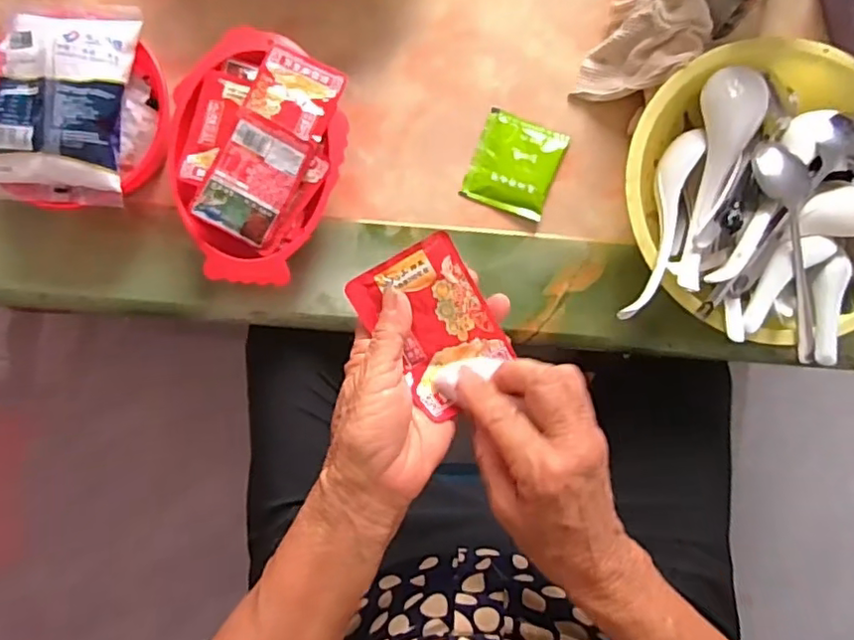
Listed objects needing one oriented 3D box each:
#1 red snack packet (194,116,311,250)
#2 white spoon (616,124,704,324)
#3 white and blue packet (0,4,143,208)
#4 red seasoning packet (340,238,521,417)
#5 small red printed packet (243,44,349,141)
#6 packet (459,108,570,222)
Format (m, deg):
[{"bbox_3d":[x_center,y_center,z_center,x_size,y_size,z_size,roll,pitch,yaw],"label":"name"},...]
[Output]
[{"bbox_3d":[-0.143,-0.114,0.509,0.068,0.010,0.096,26,91,-12],"label":"red snack packet"},{"bbox_3d":[0.192,-0.079,0.501,0.029,0.033,0.182,20,71,2],"label":"white spoon"},{"bbox_3d":[-0.306,-0.182,0.508,0.107,0.027,0.164,5,87,0],"label":"white and blue packet"},{"bbox_3d":[0.005,0.002,0.362,0.068,0.015,0.092,-33,101,-6],"label":"red seasoning packet"},{"bbox_3d":[-0.112,-0.194,0.522,0.070,0.020,0.069,20,87,1],"label":"small red printed packet"},{"bbox_3d":[0.082,-0.145,0.565,0.076,0.011,0.085,21,86,2],"label":"packet"}]

